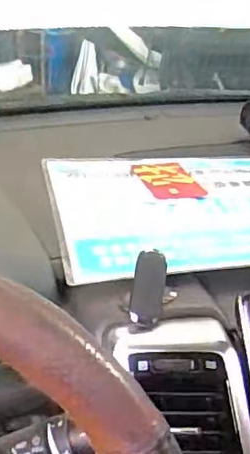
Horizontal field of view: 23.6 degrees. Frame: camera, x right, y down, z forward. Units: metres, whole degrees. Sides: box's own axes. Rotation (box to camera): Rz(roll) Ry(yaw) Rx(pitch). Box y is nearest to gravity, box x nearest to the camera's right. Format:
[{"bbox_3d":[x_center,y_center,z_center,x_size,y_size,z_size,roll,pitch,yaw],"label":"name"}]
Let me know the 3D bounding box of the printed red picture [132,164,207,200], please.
[{"bbox_3d":[0.042,-0.049,0.600,0.053,0.004,0.088,-3,26,-12],"label":"printed red picture"}]

